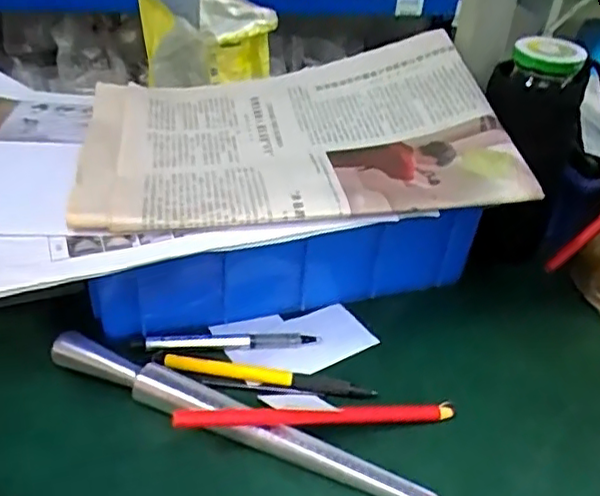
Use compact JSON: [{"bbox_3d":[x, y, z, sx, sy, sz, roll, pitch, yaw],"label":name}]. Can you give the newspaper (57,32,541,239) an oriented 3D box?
[{"bbox_3d":[-0.010,-0.096,0.455,0.277,0.062,0.227,-2,36,-9],"label":"newspaper"}]

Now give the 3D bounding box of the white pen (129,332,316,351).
[{"bbox_3d":[-0.048,0.061,0.428,0.120,0.011,0.014,1,35,-5],"label":"white pen"}]

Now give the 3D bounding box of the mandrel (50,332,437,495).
[{"bbox_3d":[-0.037,0.096,0.366,0.240,0.021,0.024,19,37,18],"label":"mandrel"}]

